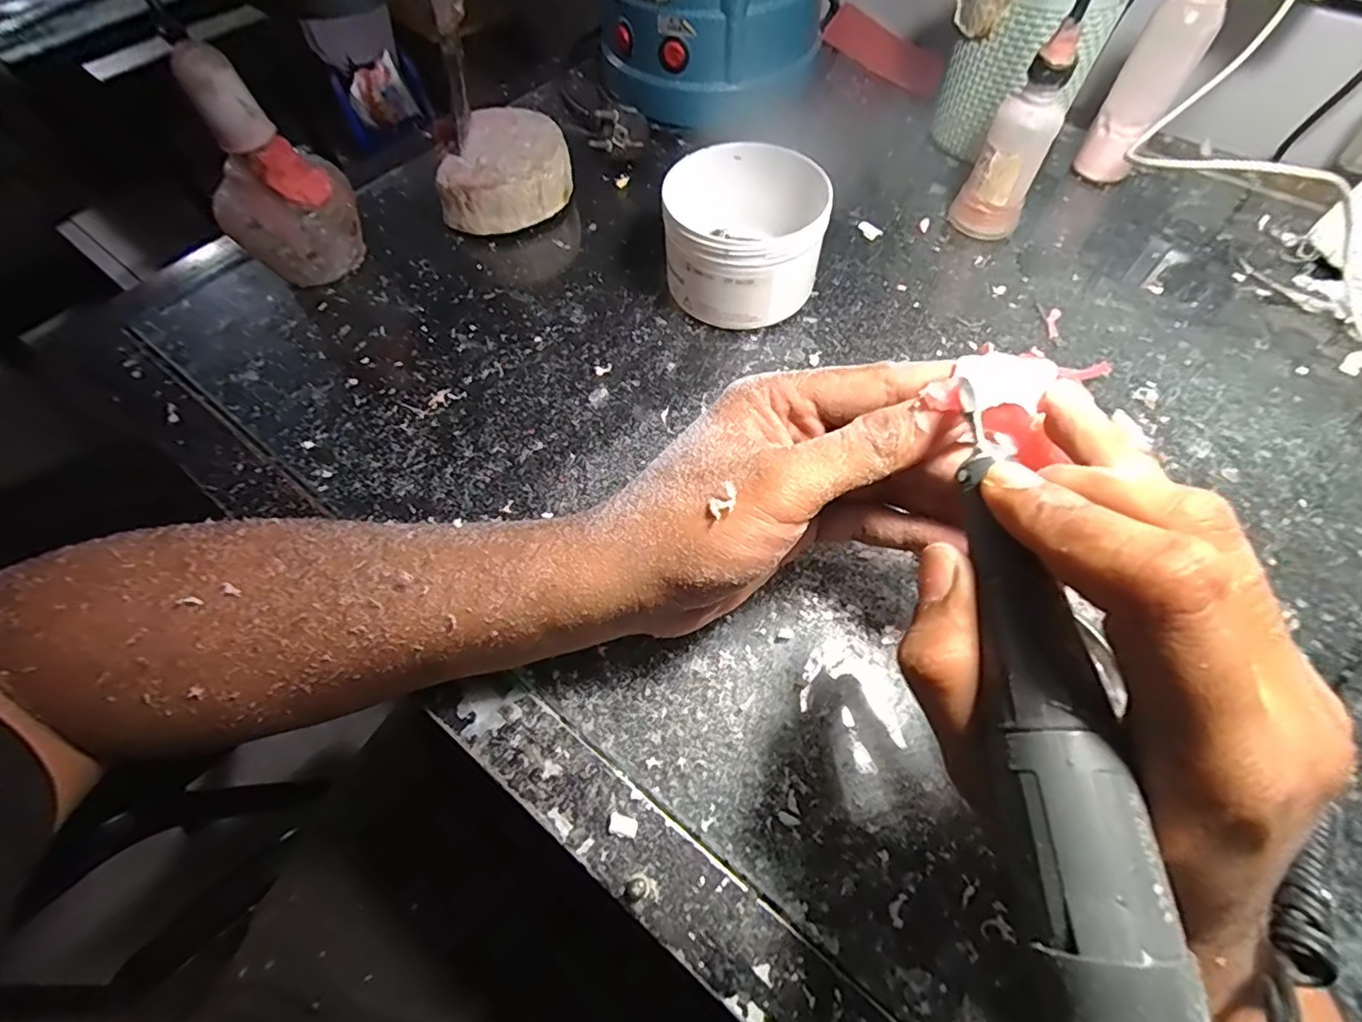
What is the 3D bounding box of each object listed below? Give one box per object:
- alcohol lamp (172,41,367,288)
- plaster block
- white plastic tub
[{"bbox_3d":[-0.237,-0.194,0.341,0.070,0.121,0.058,32,65,18],"label":"alcohol lamp"},{"bbox_3d":[-0.119,-0.233,0.406,0.084,0.042,0.090,-8,60,-4],"label":"plaster block"},{"bbox_3d":[0.037,-0.163,0.350,0.091,0.062,0.111,3,60,3],"label":"white plastic tub"}]

